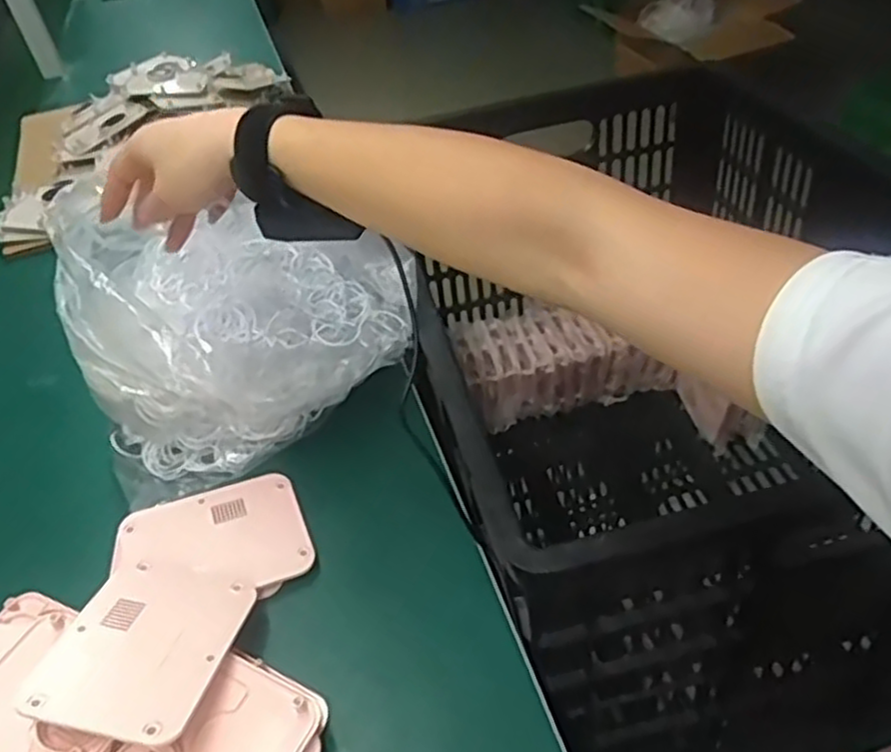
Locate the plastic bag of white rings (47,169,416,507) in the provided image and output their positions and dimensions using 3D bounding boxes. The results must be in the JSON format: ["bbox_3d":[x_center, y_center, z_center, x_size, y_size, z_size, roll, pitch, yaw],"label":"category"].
[{"bbox_3d":[-0.161,-0.035,0.595,0.248,0.186,0.160,-6,42,0],"label":"plastic bag of white rings"}]

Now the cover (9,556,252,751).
[{"bbox_3d":[-0.181,0.159,0.447,0.095,0.005,0.127,13,27,5],"label":"cover"}]

